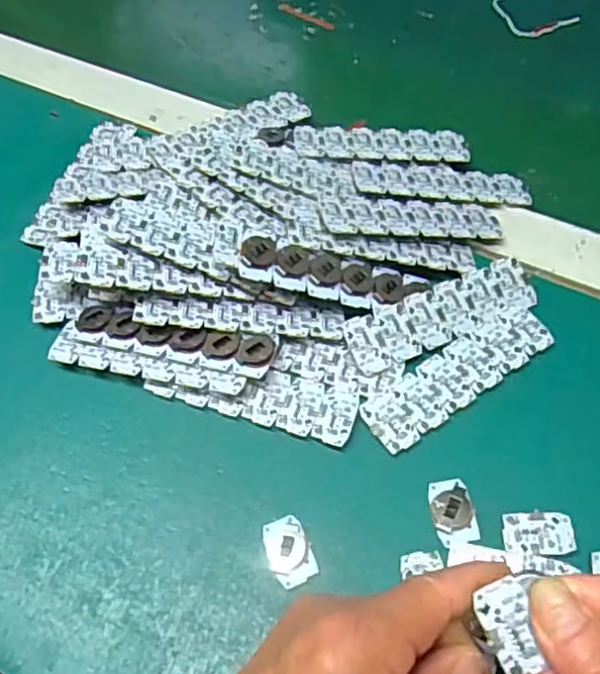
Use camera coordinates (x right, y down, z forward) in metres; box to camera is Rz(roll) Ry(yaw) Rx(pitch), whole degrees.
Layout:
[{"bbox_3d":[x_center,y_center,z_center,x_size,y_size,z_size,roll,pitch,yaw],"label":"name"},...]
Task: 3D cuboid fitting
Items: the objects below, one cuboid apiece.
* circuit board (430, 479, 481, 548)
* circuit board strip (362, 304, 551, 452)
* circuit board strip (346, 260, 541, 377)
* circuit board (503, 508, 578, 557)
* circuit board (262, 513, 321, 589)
[{"bbox_3d":[0.068,0.077,0.295,0.019,0.004,0.029,-9,56,-3],"label":"circuit board"},{"bbox_3d":[0.080,0.019,0.332,0.106,0.006,0.029,-32,60,-17],"label":"circuit board strip"},{"bbox_3d":[0.075,-0.012,0.345,0.106,0.004,0.030,-21,77,-14],"label":"circuit board strip"},{"bbox_3d":[0.104,0.086,0.288,0.029,0.004,0.018,1,56,3],"label":"circuit board"},{"bbox_3d":[-0.005,0.094,0.291,0.020,0.007,0.030,-18,57,-9],"label":"circuit board"}]

